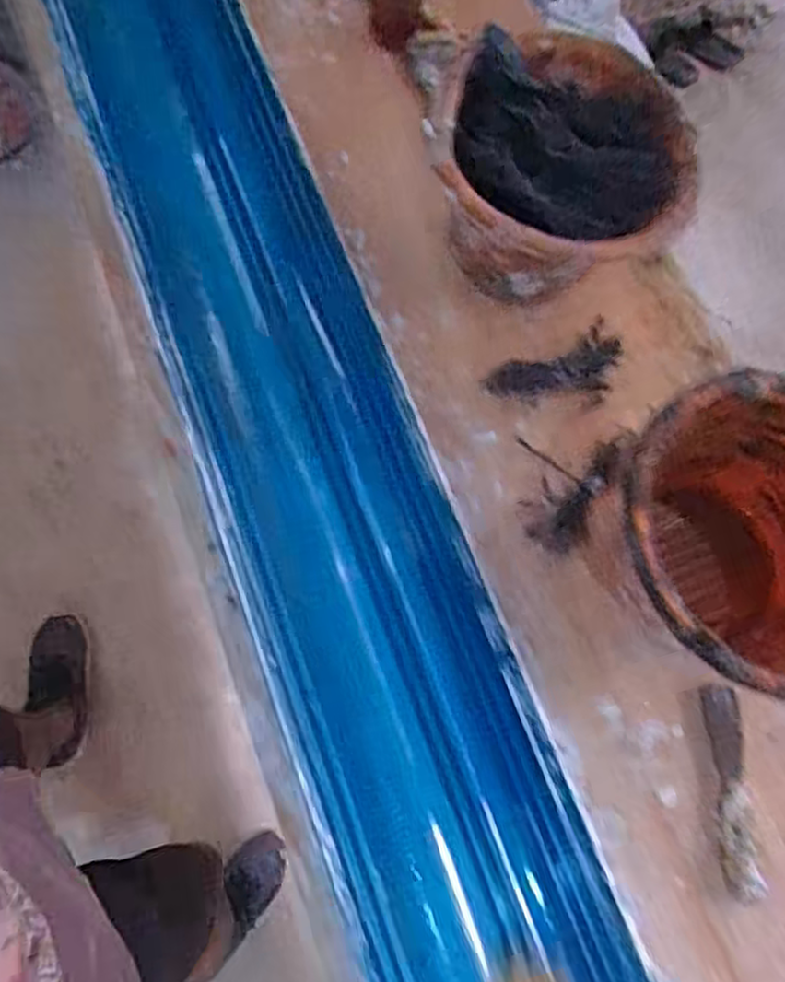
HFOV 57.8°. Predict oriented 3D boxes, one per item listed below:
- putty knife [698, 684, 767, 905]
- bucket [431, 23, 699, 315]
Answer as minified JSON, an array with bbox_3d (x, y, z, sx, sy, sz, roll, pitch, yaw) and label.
[{"bbox_3d":[0.296,0.258,0.618,0.034,0.020,0.169,2,71,-7],"label":"putty knife"},{"bbox_3d":[0.162,-0.286,0.692,0.226,0.166,0.226,2,71,-7],"label":"bucket"}]

